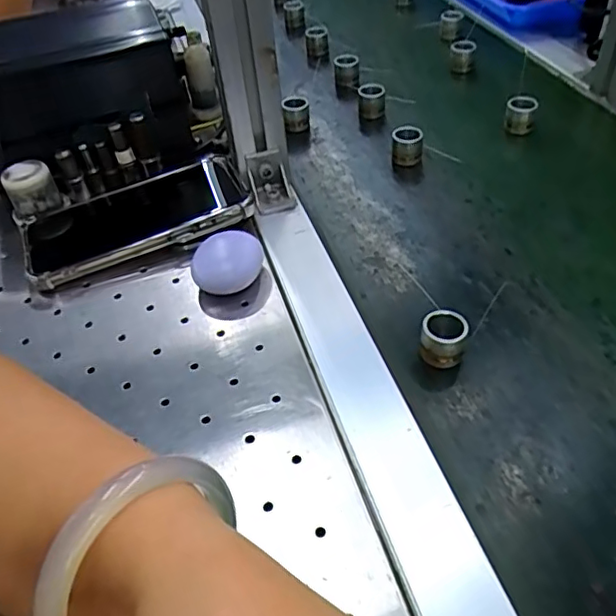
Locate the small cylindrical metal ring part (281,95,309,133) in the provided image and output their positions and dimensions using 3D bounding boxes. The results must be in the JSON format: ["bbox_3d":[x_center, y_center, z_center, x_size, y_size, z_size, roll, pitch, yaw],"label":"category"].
[{"bbox_3d":[-0.011,-0.169,0.515,0.021,0.027,0.024,3,45,8],"label":"small cylindrical metal ring part"}]

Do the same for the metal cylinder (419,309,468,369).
[{"bbox_3d":[0.078,0.017,0.337,0.024,0.026,0.022,4,45,9],"label":"metal cylinder"}]

